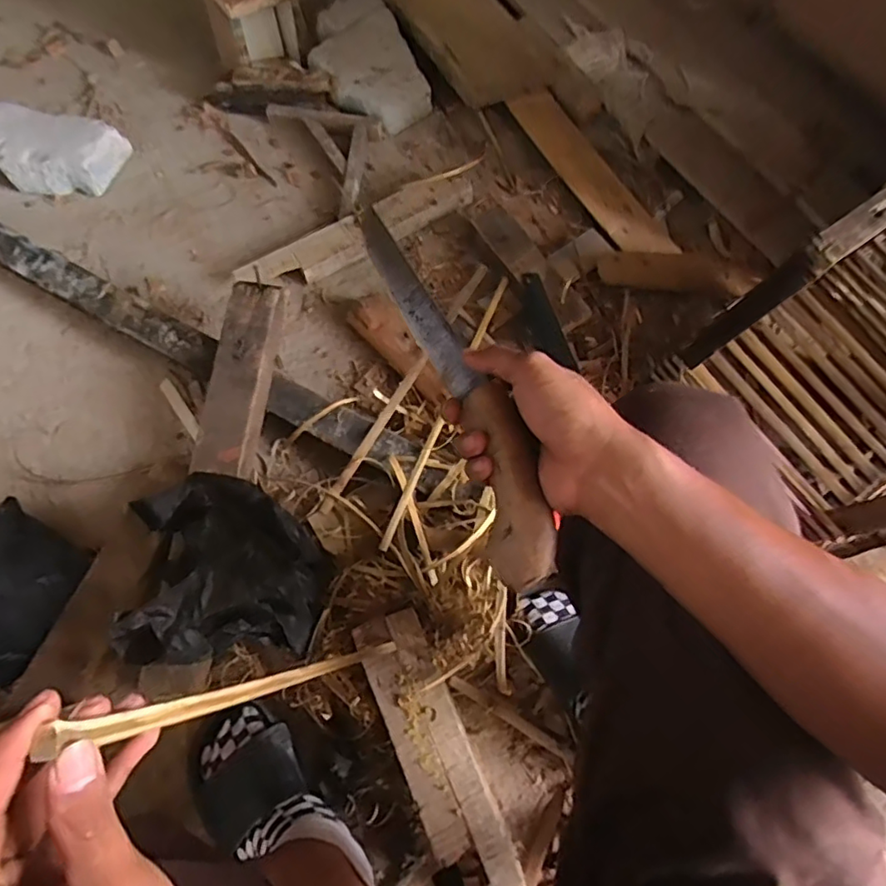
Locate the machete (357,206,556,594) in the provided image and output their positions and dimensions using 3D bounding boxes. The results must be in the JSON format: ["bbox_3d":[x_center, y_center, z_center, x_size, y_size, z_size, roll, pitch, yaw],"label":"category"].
[{"bbox_3d":[-0.003,-0.062,0.430,0.044,0.051,0.349,-19,59,-10],"label":"machete"}]

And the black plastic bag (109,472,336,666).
[{"bbox_3d":[-0.242,0.145,0.657,0.194,0.173,0.181,-3,69,-4],"label":"black plastic bag"}]

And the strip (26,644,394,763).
[{"bbox_3d":[-0.104,0.163,0.406,0.011,0.397,0.012,-22,72,7],"label":"strip"}]

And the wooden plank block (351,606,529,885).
[{"bbox_3d":[-0.006,0.353,0.662,0.082,0.074,0.316,-22,72,-11],"label":"wooden plank block"}]

